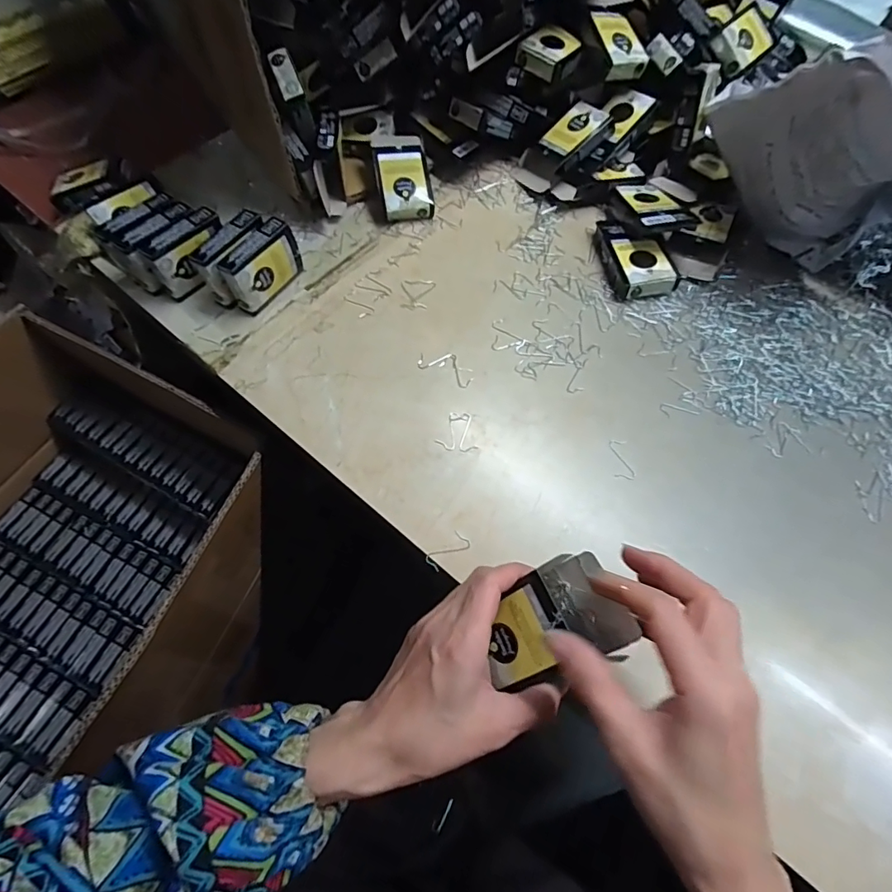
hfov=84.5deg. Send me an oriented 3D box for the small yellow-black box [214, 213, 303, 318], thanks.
[{"bbox_3d":[-0.169,-0.166,0.456,0.024,0.060,0.072,32,68,13],"label":"small yellow-black box"}]

